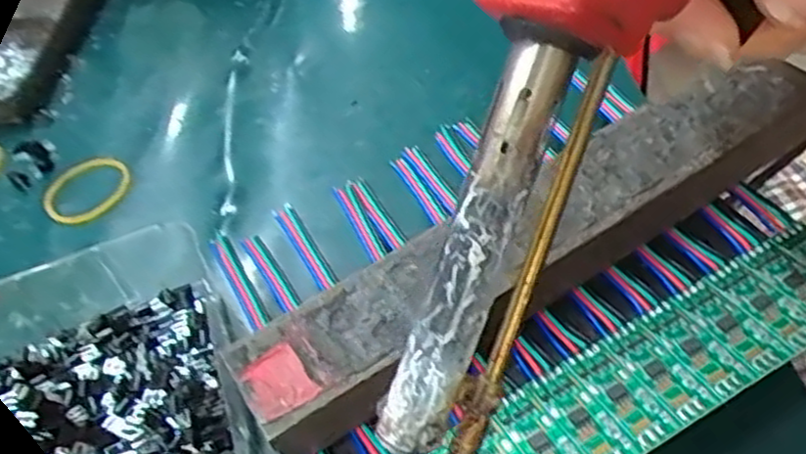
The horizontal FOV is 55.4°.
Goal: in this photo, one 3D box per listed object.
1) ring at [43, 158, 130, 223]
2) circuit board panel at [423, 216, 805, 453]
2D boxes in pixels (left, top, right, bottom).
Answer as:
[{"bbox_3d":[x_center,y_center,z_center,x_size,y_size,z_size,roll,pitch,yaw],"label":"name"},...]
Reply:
[{"bbox_3d":[-0.124,-0.015,0.302,0.034,0.004,0.030,-26,49,-11],"label":"ring"},{"bbox_3d":[0.055,0.042,0.195,0.163,0.004,0.032,-28,51,-13],"label":"circuit board panel"}]

